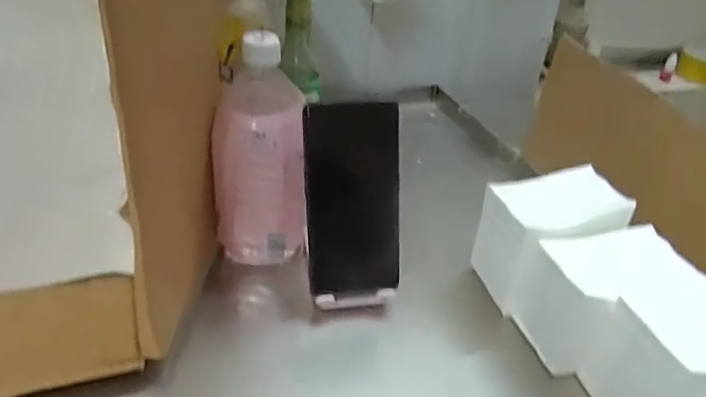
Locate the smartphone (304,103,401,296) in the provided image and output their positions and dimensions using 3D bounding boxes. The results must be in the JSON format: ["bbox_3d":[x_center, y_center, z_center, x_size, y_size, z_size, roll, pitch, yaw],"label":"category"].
[{"bbox_3d":[0.001,0.003,0.463,0.076,0.157,0.005,-3,15,-10],"label":"smartphone"}]

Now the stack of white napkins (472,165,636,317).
[{"bbox_3d":[0.164,0.037,0.489,0.105,0.101,0.074,-6,36,-16],"label":"stack of white napkins"}]

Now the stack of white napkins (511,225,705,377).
[{"bbox_3d":[0.191,0.081,0.440,0.103,0.093,0.071,-3,35,-13],"label":"stack of white napkins"}]

